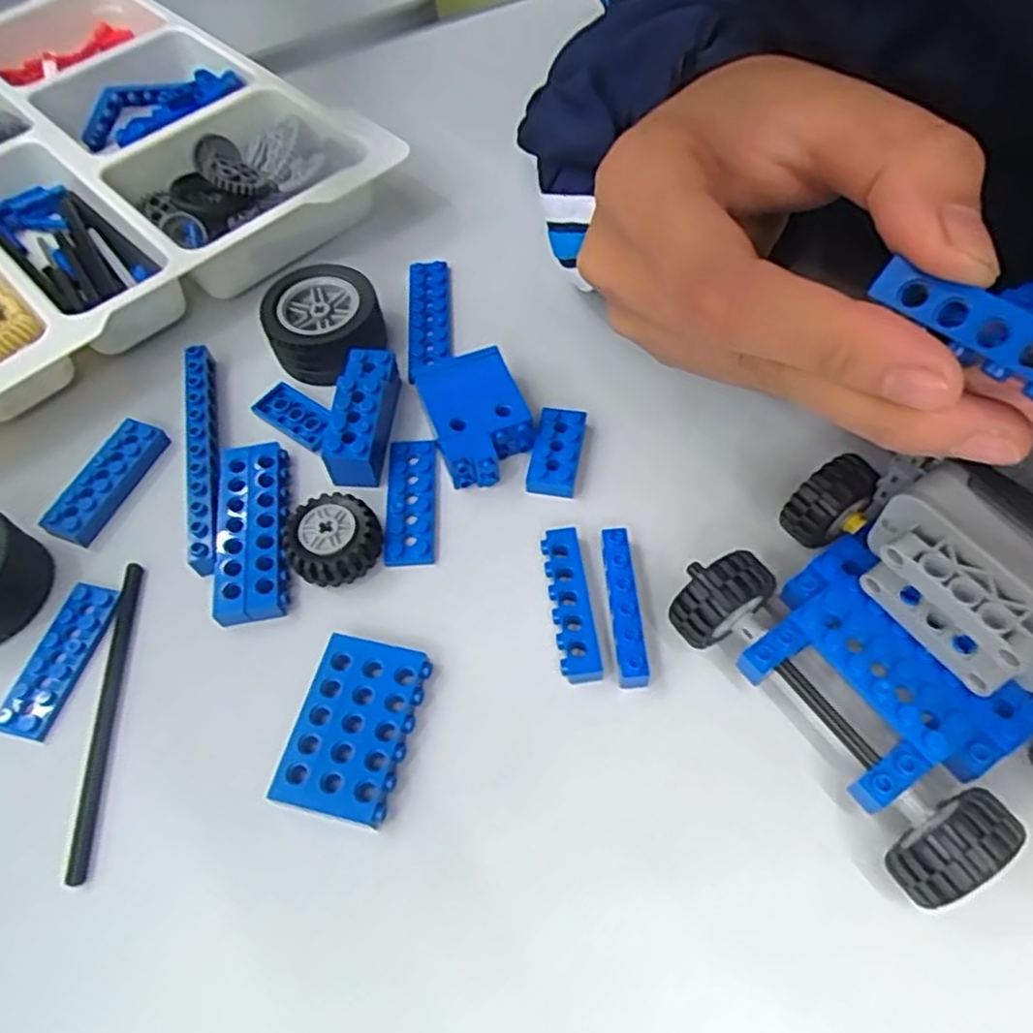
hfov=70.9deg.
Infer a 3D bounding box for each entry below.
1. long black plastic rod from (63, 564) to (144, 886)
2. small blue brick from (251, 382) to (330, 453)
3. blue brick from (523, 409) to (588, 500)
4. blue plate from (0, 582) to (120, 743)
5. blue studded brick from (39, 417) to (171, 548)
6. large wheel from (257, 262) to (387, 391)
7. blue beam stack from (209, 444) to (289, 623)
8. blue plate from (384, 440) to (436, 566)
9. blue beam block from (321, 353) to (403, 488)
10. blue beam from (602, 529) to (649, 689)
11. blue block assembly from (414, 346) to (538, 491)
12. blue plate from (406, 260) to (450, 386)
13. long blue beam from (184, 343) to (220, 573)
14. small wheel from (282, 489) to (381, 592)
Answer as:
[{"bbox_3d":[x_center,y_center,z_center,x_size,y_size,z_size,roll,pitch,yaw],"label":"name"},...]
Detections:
[{"bbox_3d":[-0.121,0.056,0.213,0.005,0.005,0.093,-7,58,0],"label":"long black plastic rod"},{"bbox_3d":[-0.081,-0.037,0.266,0.034,0.004,0.017,30,65,20],"label":"small blue brick"},{"bbox_3d":[0.014,-0.023,0.249,0.016,0.008,0.031,9,60,10],"label":"blue brick"},{"bbox_3d":[-0.140,0.043,0.221,0.016,0.007,0.047,9,60,9],"label":"blue plate"},{"bbox_3d":[-0.143,-0.013,0.253,0.017,0.008,0.048,19,62,15],"label":"blue studded brick"},{"bbox_3d":[-0.073,-0.073,0.276,0.042,0.022,0.041,-2,59,3],"label":"large wheel"},{"bbox_3d":[-0.087,0.003,0.239,0.023,0.007,0.065,-9,58,-1],"label":"blue beam stack"},{"bbox_3d":[-0.036,-0.006,0.245,0.017,0.004,0.048,-3,59,2],"label":"blue plate"},{"bbox_3d":[-0.053,-0.034,0.254,0.020,0.021,0.053,0,59,4],"label":"blue beam block"},{"bbox_3d":[0.032,0.026,0.217,0.008,0.009,0.048,-4,58,2],"label":"blue beam"},{"bbox_3d":[-0.015,-0.038,0.255,0.032,0.016,0.057,-17,59,-6],"label":"blue block assembly"},{"bbox_3d":[-0.035,-0.081,0.289,0.016,0.004,0.061,-4,58,2],"label":"blue plate"},{"bbox_3d":[-0.111,-0.024,0.255,0.010,0.010,0.096,-15,59,-5],"label":"long blue beam"},{"bbox_3d":[-0.059,0.007,0.232,0.029,0.013,0.028,-2,59,3],"label":"small wheel"}]

